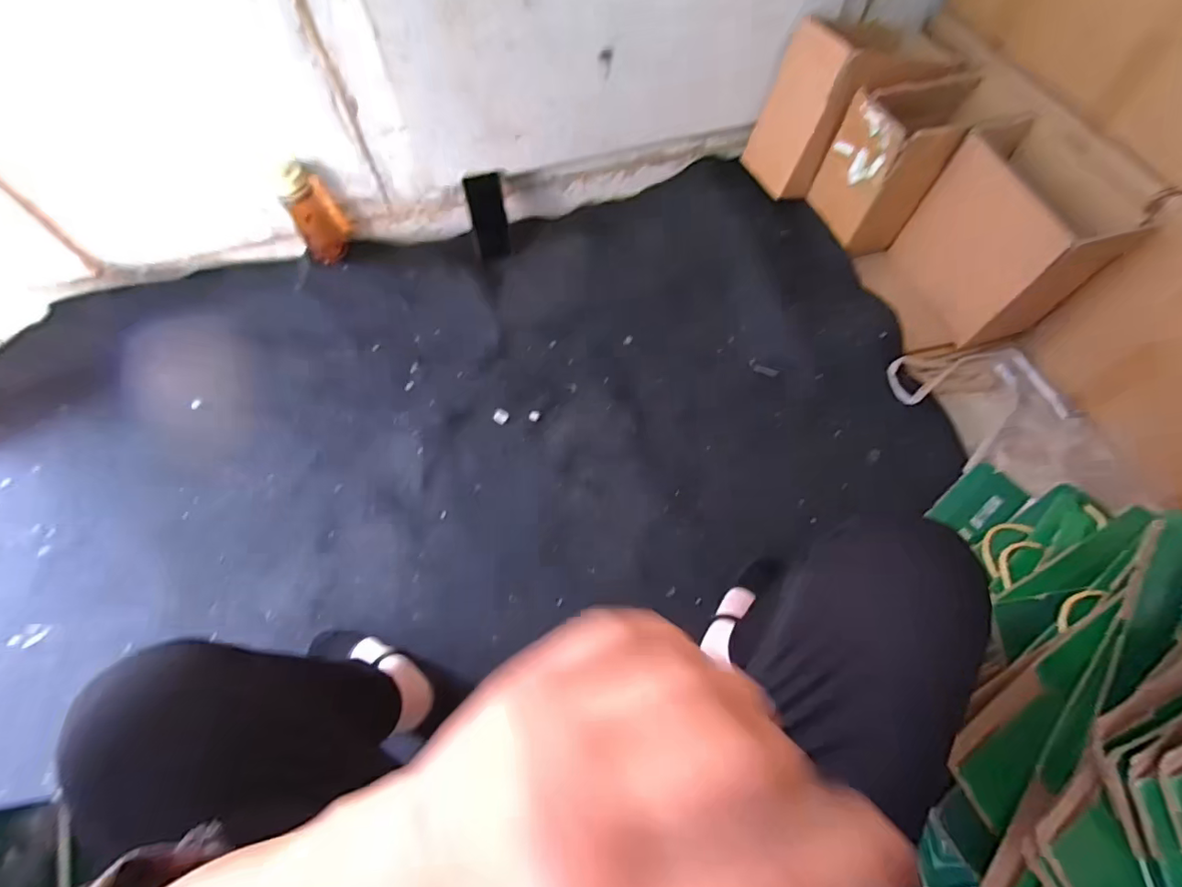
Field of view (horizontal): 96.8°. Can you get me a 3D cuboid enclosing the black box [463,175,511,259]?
[{"bbox_3d":[-0.204,-0.454,1.051,0.066,0.159,0.021,-5,42,1],"label":"black box"}]

